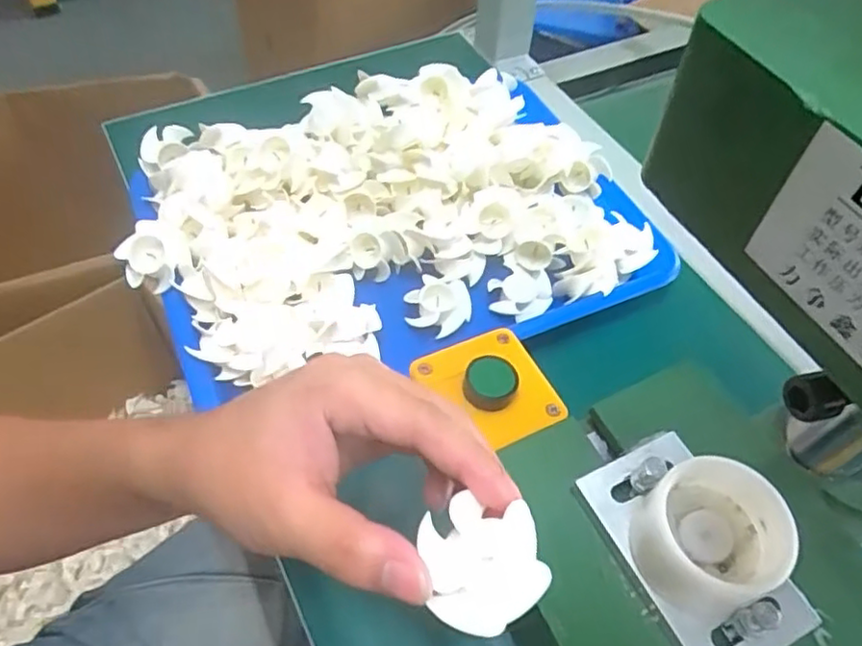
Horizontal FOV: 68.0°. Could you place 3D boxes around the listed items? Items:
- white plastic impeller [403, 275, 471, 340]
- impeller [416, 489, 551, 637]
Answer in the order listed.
[{"bbox_3d":[0.005,-0.012,0.429,0.042,0.017,0.035,18,55,10],"label":"white plastic impeller"},{"bbox_3d":[0.018,0.080,0.212,0.039,0.015,0.040,-7,55,-9],"label":"impeller"}]

